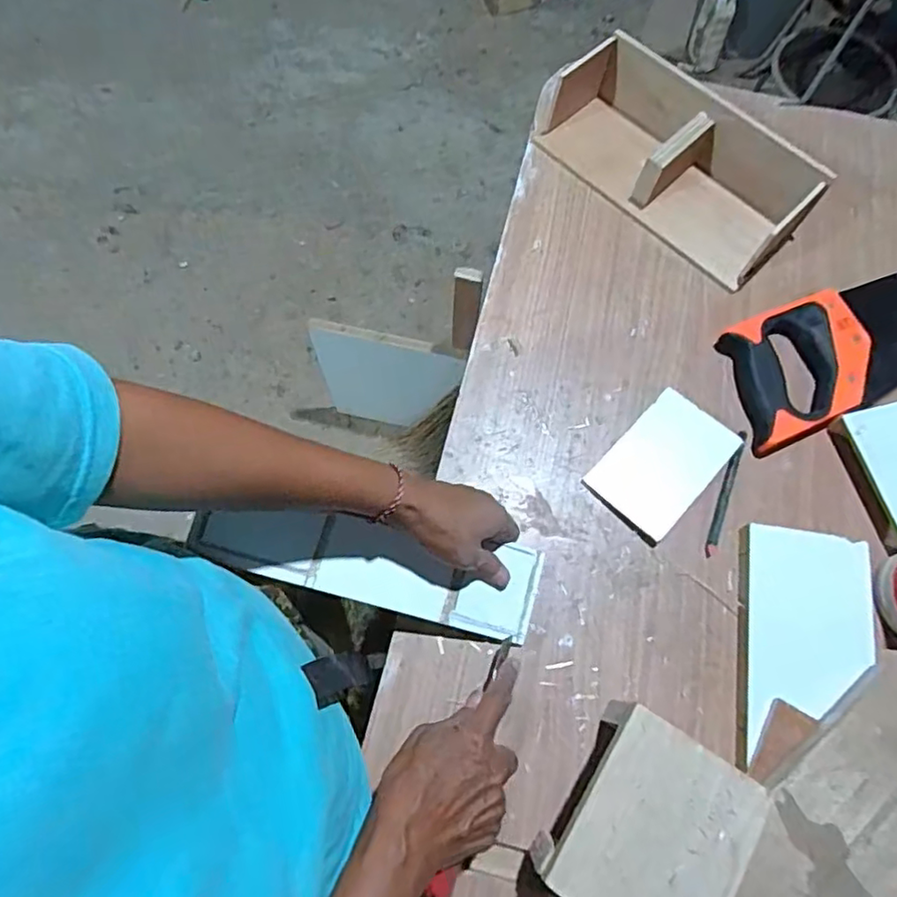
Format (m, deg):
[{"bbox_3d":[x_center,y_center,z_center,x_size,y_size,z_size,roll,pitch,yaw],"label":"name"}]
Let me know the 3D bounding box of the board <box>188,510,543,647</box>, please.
[{"bbox_3d":[-0.052,0.086,0.458,0.250,0.006,0.068,16,78,-14],"label":"board"}]

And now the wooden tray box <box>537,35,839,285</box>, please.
[{"bbox_3d":[0.218,-0.294,0.619,0.120,0.068,0.286,-43,76,-15],"label":"wooden tray box"}]

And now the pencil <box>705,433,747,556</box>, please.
[{"bbox_3d":[0.235,0.035,0.527,0.011,0.005,0.119,22,70,7],"label":"pencil"}]

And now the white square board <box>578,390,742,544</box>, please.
[{"bbox_3d":[0.183,0.012,0.533,0.078,0.008,0.125,42,74,13],"label":"white square board"}]

